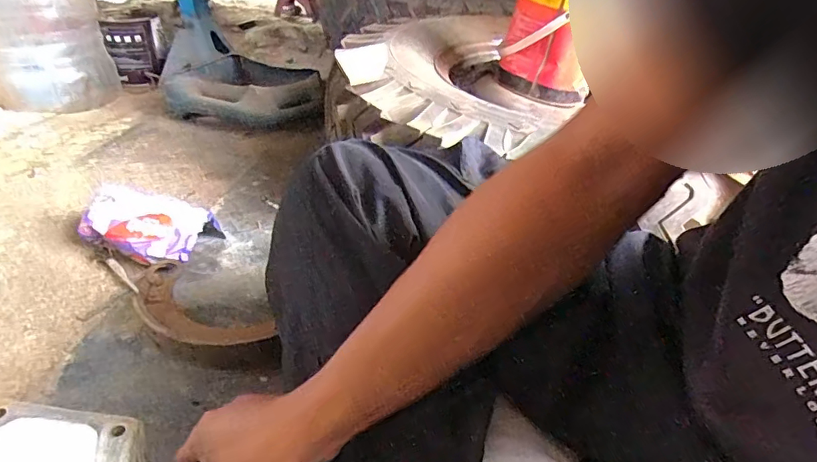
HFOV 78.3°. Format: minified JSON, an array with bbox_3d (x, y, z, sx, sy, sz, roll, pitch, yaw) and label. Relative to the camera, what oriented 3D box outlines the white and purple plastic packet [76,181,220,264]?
[{"bbox_3d":[-0.352,-0.011,0.686,0.151,0.074,0.103,15,37,16],"label":"white and purple plastic packet"}]

